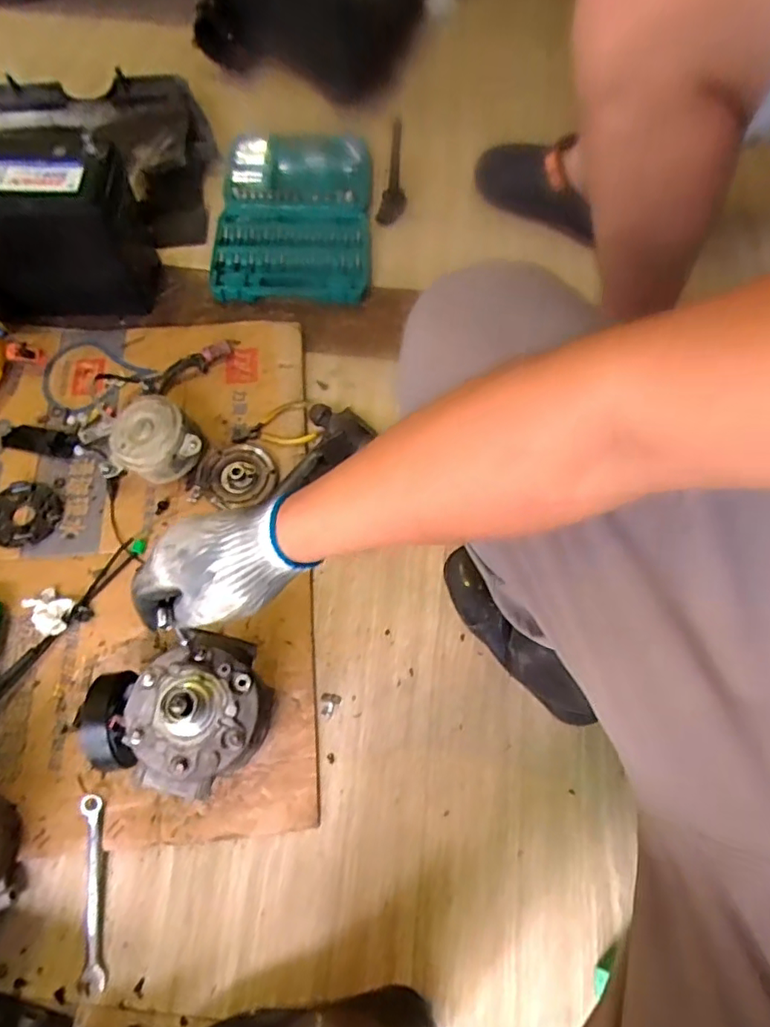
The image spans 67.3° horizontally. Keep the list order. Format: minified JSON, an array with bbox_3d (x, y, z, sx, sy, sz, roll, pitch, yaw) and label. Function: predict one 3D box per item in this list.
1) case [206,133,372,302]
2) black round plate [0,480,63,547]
[{"bbox_3d":[-0.155,-0.511,0.989,0.261,0.053,0.370,-1,65,-3],"label":"case"},{"bbox_3d":[-0.466,0.000,0.742,0.084,0.022,0.090,0,67,-1],"label":"black round plate"}]

